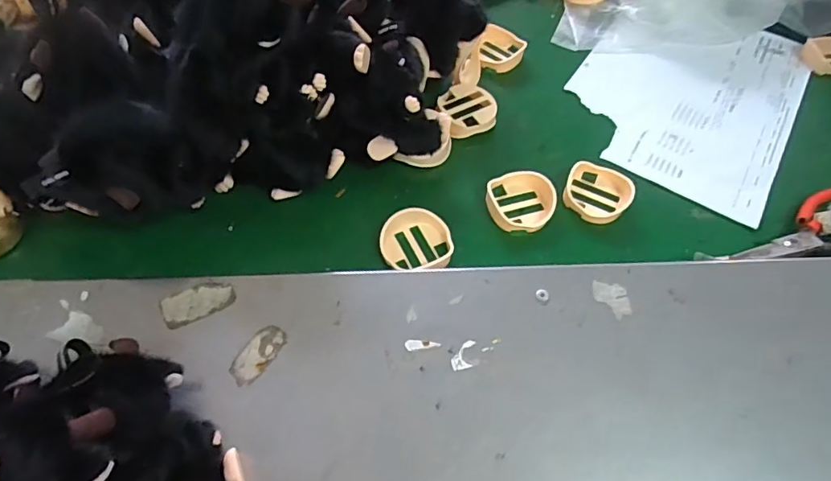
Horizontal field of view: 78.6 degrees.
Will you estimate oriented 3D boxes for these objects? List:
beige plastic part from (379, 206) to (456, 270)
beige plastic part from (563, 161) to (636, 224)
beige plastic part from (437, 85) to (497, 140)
[{"bbox_3d":[0.000,0.003,0.409,0.056,0.021,0.058,-4,59,-4],"label":"beige plastic part"},{"bbox_3d":[0.159,-0.042,0.443,0.055,0.017,0.053,1,58,-1],"label":"beige plastic part"},{"bbox_3d":[0.049,-0.123,0.487,0.055,0.021,0.055,1,58,-1],"label":"beige plastic part"}]

